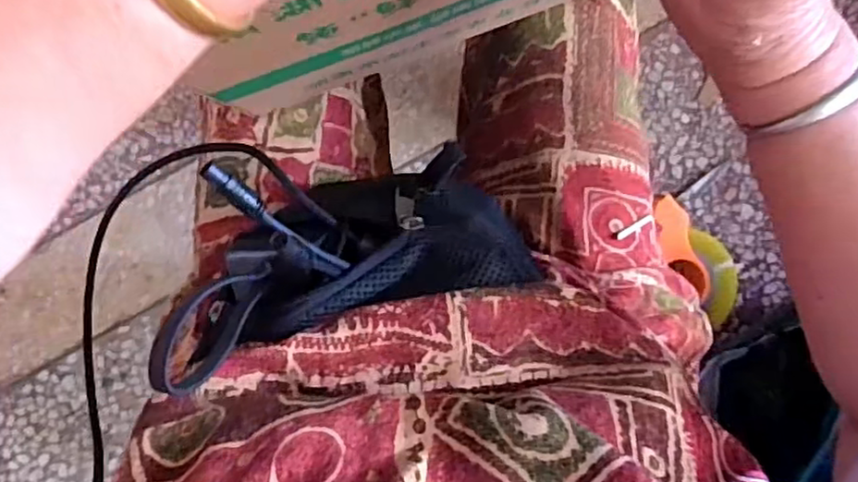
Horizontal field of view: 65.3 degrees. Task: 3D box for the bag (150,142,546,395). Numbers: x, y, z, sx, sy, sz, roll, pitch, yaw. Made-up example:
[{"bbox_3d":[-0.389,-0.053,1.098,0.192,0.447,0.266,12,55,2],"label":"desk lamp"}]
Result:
[{"bbox_3d":[-0.041,0.009,0.363,0.216,0.053,0.085,-20,89,-24],"label":"bag"}]

